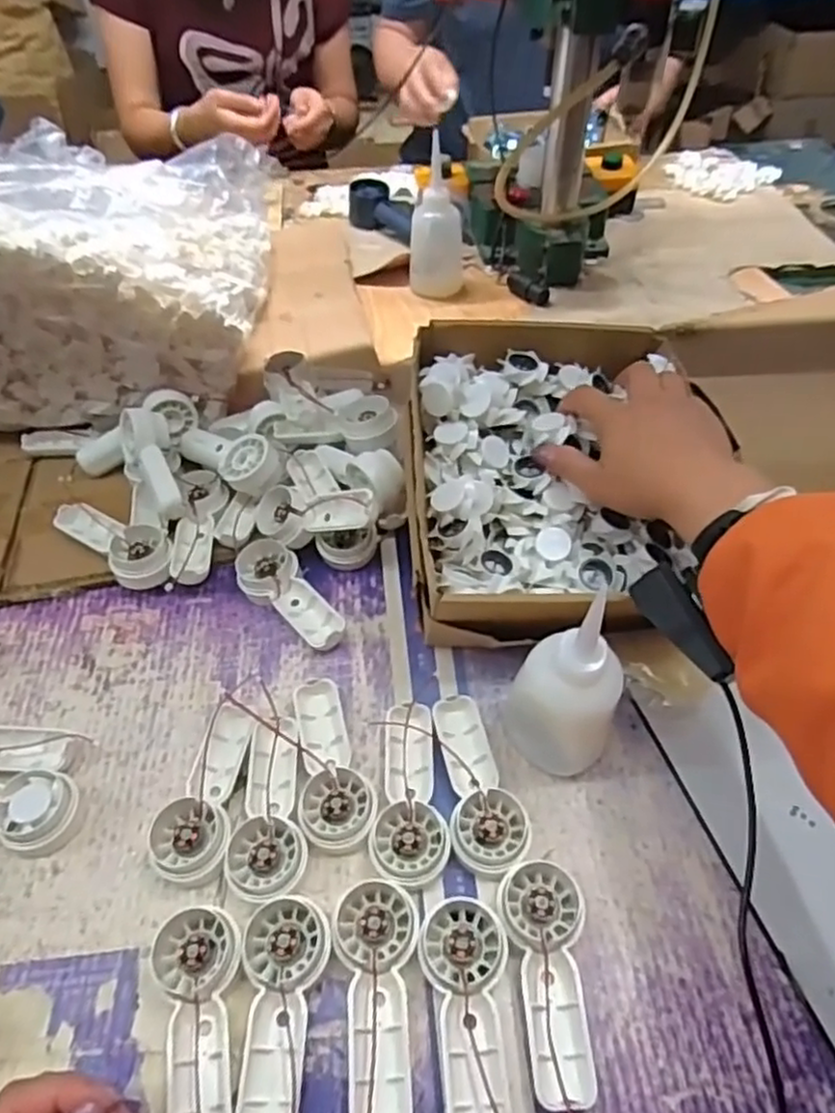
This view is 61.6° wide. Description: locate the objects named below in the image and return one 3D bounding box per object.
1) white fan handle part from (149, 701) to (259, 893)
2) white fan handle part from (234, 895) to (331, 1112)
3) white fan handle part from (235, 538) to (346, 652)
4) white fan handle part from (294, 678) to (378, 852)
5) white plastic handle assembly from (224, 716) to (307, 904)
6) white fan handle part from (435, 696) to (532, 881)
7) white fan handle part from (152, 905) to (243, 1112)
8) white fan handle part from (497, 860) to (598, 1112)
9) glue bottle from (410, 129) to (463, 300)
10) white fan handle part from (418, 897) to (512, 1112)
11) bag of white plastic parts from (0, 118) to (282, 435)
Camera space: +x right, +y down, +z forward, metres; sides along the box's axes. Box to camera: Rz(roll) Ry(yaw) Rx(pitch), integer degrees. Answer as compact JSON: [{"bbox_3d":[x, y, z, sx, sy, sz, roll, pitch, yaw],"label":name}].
[{"bbox_3d":[-0.131,0.146,0.443,0.045,0.026,0.111,4,51,5],"label":"white fan handle part"},{"bbox_3d":[-0.068,0.238,0.362,0.043,0.022,0.110,-4,51,-1],"label":"white fan handle part"},{"bbox_3d":[-0.099,0.028,0.534,0.041,0.026,0.109,-36,58,-24],"label":"white fan handle part"},{"bbox_3d":[-0.057,0.129,0.452,0.044,0.022,0.113,-13,52,-8],"label":"white fan handle part"},{"bbox_3d":[-0.090,0.151,0.429,0.043,0.031,0.108,-3,51,0],"label":"white plastic handle assembly"},{"bbox_3d":[0.041,0.141,0.441,0.047,0.022,0.112,-5,51,-2],"label":"white fan handle part"},{"bbox_3d":[-0.114,0.243,0.361,0.043,0.020,0.110,-7,51,-4],"label":"white fan handle part"},{"bbox_3d":[0.067,0.222,0.371,0.045,0.019,0.112,2,51,4],"label":"white fan handle part"},{"bbox_3d":[0.022,-0.385,0.804,0.061,0.142,0.052,1,51,3],"label":"glue bottle"},{"bbox_3d":[0.026,0.237,0.358,0.043,0.014,0.112,-3,51,0],"label":"white fan handle part"},{"bbox_3d":[-0.396,-0.340,0.776,0.418,0.129,0.513,-3,50,-1],"label":"bag of white plastic parts"}]

